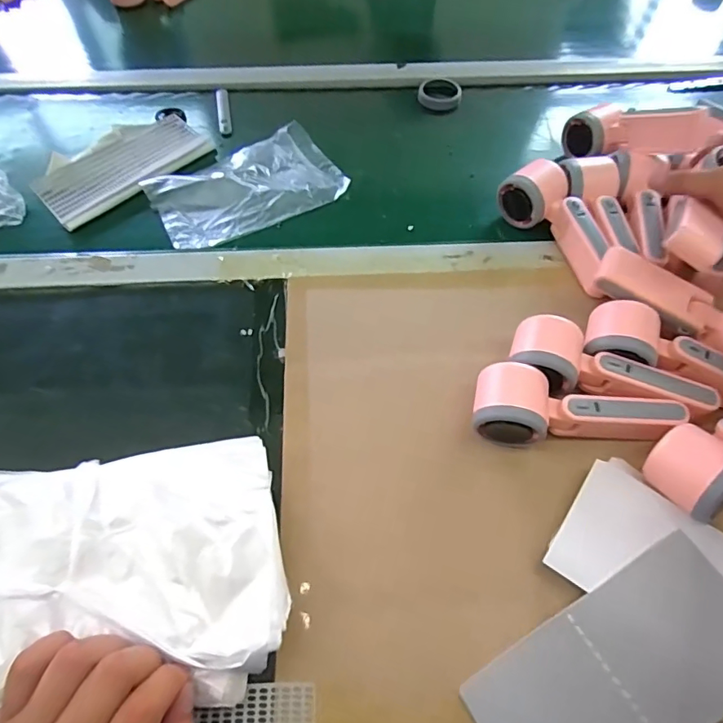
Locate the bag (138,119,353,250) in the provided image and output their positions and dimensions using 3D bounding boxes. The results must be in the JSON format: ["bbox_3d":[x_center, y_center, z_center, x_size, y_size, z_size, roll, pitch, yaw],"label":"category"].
[{"bbox_3d":[-0.134,-0.208,0.569,0.208,0.016,0.127,-27,63,-14],"label":"bag"}]

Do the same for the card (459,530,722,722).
[{"bbox_3d":[0.175,0.210,0.325,0.194,0.009,0.096,-32,66,-6],"label":"card"}]

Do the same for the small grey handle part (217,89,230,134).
[{"bbox_3d":[-0.182,-0.330,0.643,0.014,0.012,0.081,-9,60,-5],"label":"small grey handle part"}]

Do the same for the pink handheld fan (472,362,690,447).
[{"bbox_3d":[0.175,0.047,0.401,0.159,0.040,0.059,12,61,7],"label":"pink handheld fan"}]

